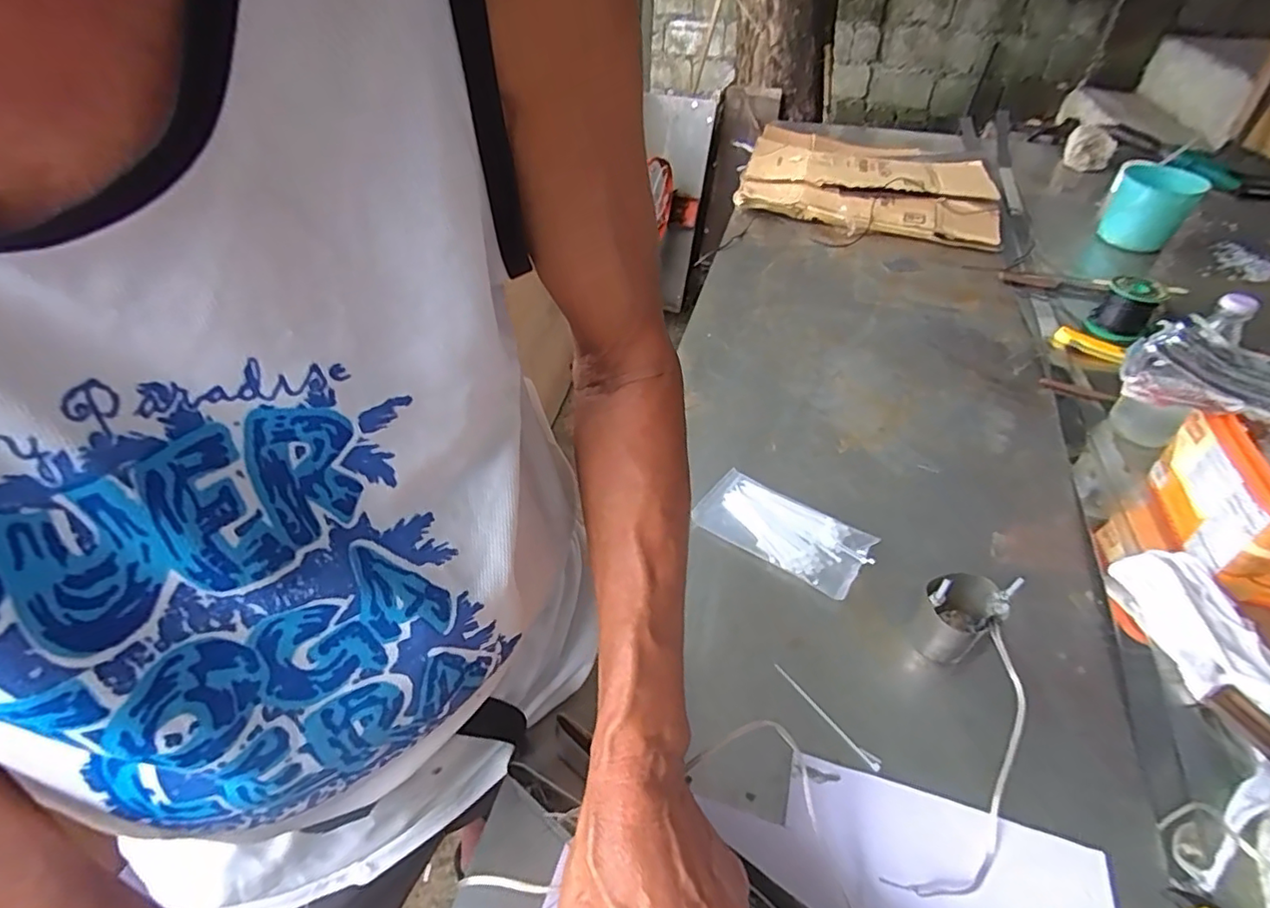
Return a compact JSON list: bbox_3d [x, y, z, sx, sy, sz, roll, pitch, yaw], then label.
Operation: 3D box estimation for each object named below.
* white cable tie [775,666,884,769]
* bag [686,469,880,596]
[{"bbox_3d":[0.143,0.197,0.452,0.009,0.004,0.099,-29,50,-28],"label":"white cable tie"},{"bbox_3d":[0.139,0.070,0.572,0.160,0.015,0.077,29,50,27],"label":"bag"}]

